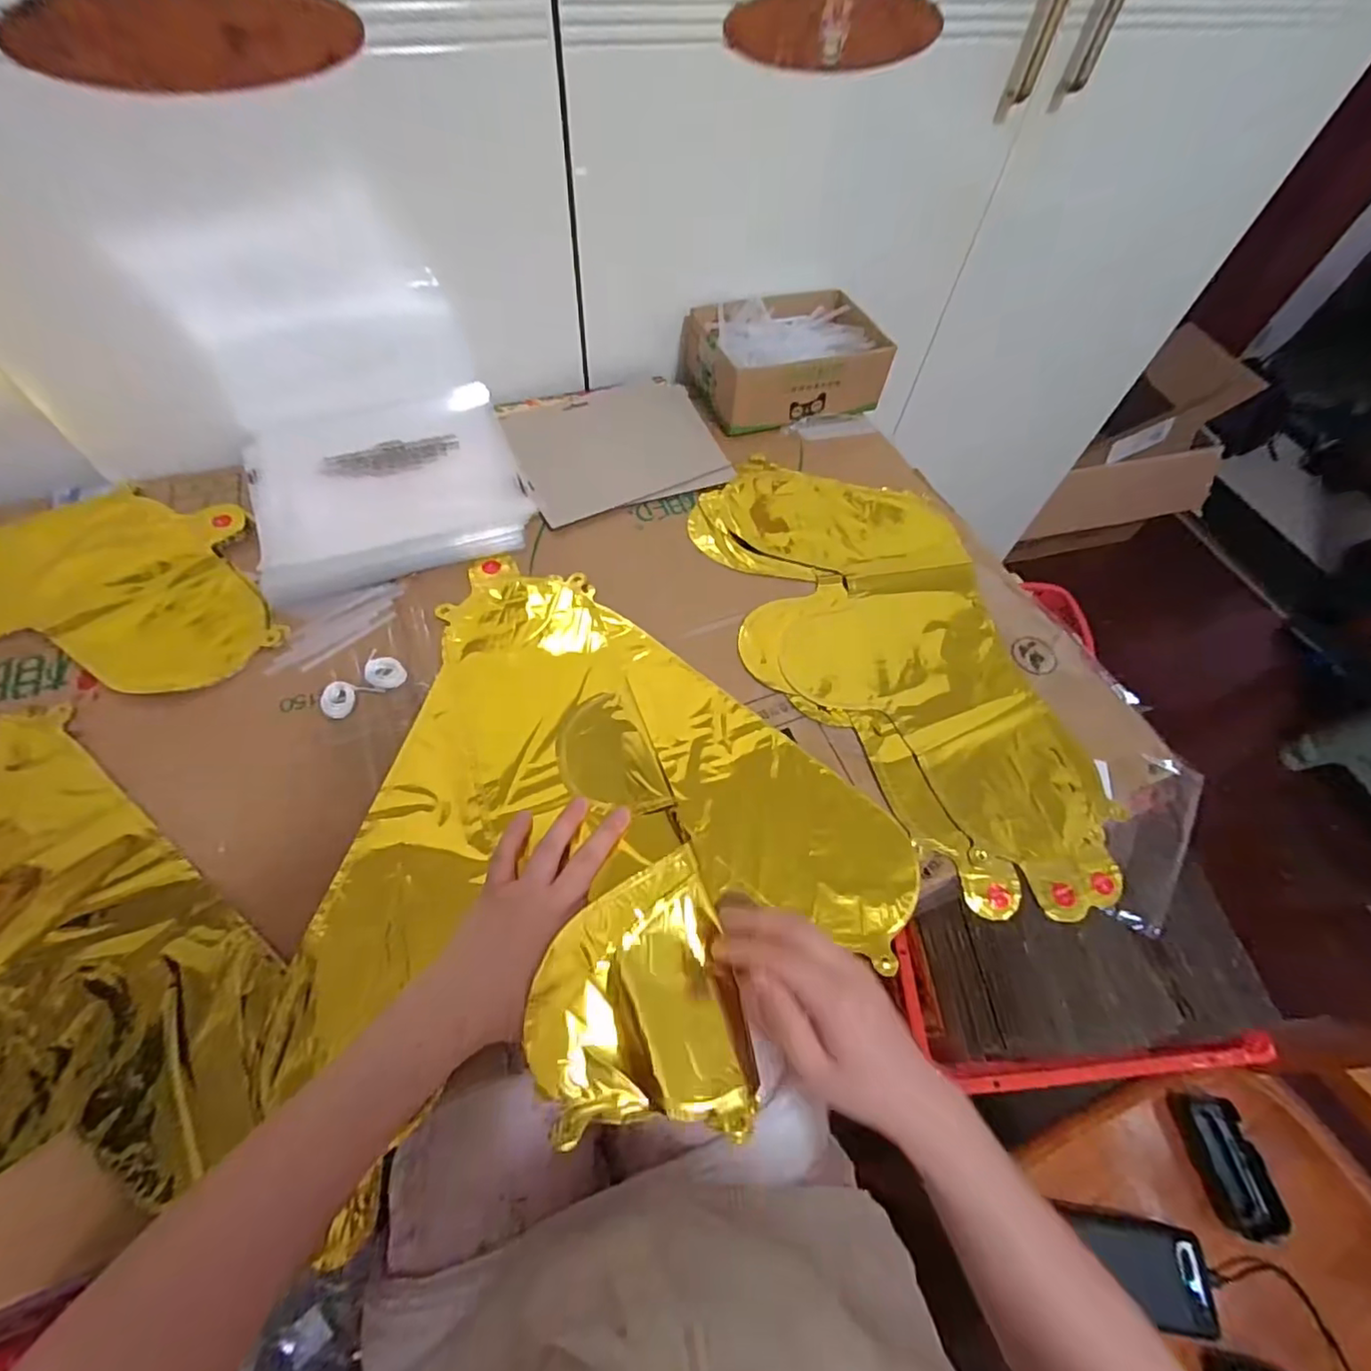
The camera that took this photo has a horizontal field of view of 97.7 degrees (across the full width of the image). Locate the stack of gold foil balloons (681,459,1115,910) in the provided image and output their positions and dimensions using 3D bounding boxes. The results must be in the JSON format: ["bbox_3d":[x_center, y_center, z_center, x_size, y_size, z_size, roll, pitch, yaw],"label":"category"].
[{"bbox_3d":[0.175,-0.037,0.489,0.224,0.010,0.435,-22,63,-16],"label":"stack of gold foil balloons"}]

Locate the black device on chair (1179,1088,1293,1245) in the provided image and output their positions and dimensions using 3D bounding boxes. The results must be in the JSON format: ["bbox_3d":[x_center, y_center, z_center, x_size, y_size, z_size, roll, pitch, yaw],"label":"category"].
[{"bbox_3d":[0.545,0.480,0.600,0.049,0.033,0.122,-11,61,-11],"label":"black device on chair"}]

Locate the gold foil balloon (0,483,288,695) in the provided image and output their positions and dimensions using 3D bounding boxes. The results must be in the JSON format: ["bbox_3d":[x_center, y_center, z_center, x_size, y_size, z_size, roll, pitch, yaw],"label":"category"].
[{"bbox_3d":[-0.513,-0.055,0.444,0.364,0.007,0.222,-17,62,-14],"label":"gold foil balloon"}]

